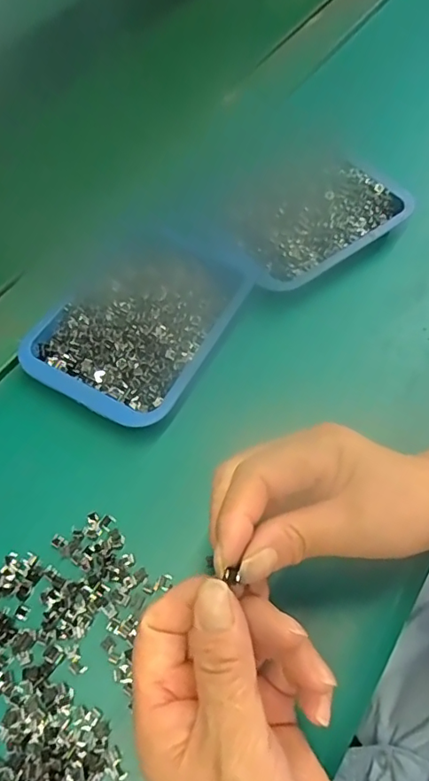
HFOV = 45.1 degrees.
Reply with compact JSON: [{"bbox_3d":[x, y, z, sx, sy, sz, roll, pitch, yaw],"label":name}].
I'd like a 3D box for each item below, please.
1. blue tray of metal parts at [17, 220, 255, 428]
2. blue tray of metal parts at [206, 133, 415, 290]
[{"bbox_3d":[-0.054,-0.051,0.370,0.116,0.024,0.150,27,65,14],"label":"blue tray of metal parts"},{"bbox_3d":[0.076,-0.139,0.412,0.149,0.035,0.100,-37,68,-18],"label":"blue tray of metal parts"}]

